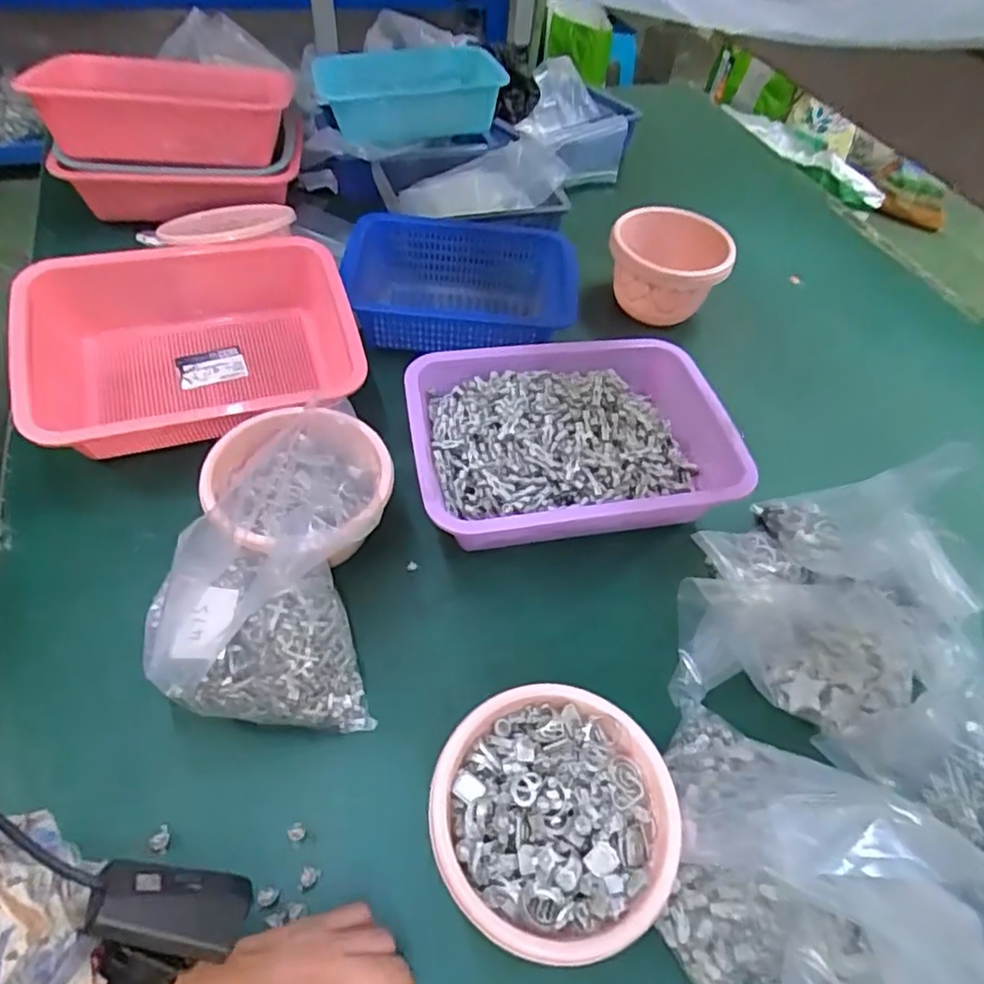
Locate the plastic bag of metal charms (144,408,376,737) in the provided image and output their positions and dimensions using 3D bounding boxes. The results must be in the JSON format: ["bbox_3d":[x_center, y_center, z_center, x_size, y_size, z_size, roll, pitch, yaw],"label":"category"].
[{"bbox_3d":[-0.172,0.050,0.520,0.166,0.102,0.260,0,53,-5],"label":"plastic bag of metal charms"}]

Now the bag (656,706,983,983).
[{"bbox_3d":[0.234,0.238,0.405,0.228,0.105,0.187,12,53,4],"label":"bag"}]

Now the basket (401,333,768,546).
[{"bbox_3d":[0.081,-0.048,0.633,0.318,0.084,0.223,-7,52,-11],"label":"basket"}]

